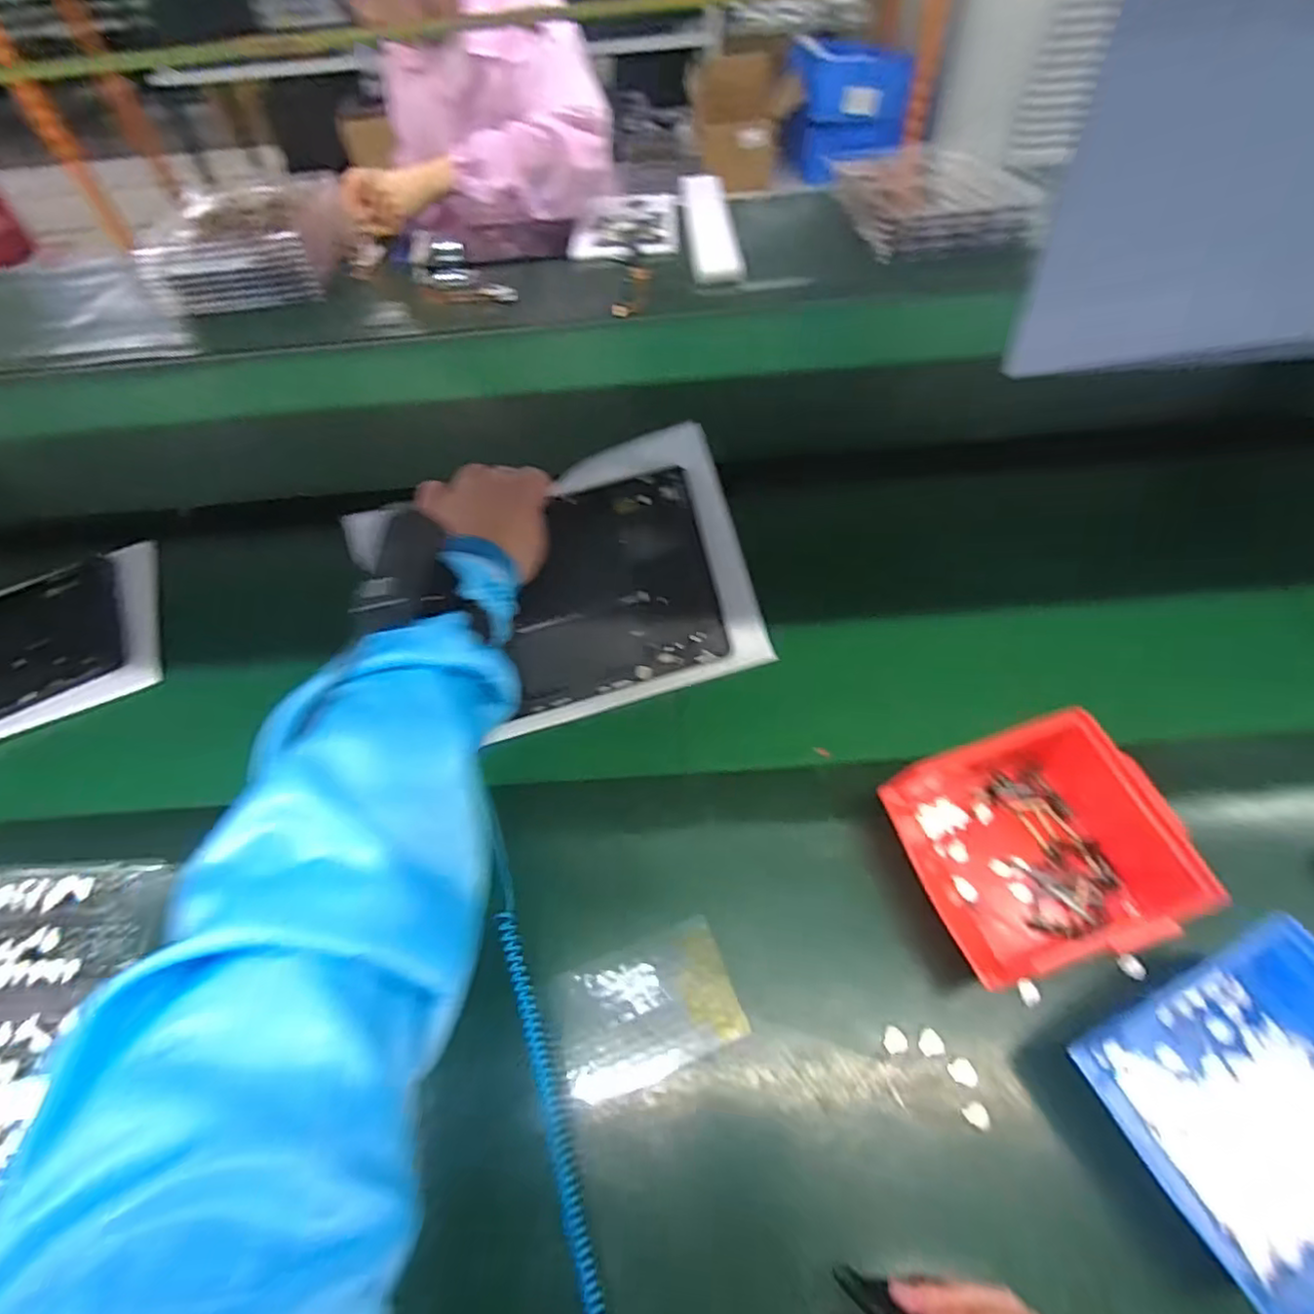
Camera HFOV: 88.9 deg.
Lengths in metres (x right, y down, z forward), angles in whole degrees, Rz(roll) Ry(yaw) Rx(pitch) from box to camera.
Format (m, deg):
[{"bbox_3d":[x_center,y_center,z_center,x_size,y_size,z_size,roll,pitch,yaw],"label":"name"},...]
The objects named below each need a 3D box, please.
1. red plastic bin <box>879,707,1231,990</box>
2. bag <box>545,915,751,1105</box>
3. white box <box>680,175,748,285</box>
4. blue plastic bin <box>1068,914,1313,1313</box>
[{"bbox_3d":[0.225,0.110,0.410,0.136,0.077,0.142,-17,55,-8],"label":"red plastic bin"},{"bbox_3d":[-0.008,0.205,0.391,0.108,0.013,0.069,-21,56,-10],"label":"bag"},{"bbox_3d":[0.077,-0.656,1.012,0.068,0.030,0.366,-4,53,0],"label":"white box"},{"bbox_3d":[0.299,0.223,0.326,0.134,0.068,0.126,-23,56,-12],"label":"blue plastic bin"}]

